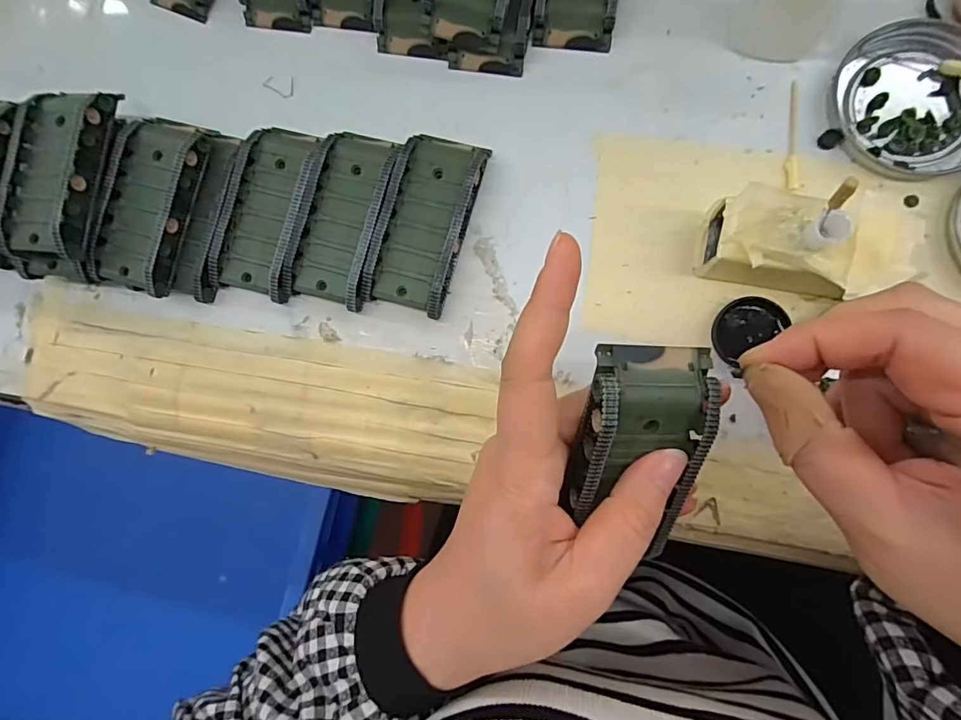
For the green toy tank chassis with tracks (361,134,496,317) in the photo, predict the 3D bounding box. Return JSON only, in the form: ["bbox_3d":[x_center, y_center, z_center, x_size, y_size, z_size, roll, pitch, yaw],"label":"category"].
[{"bbox_3d":[-0.029,-0.074,0.270,0.043,0.020,0.094,16,87,8],"label":"green toy tank chassis with tracks"}]

